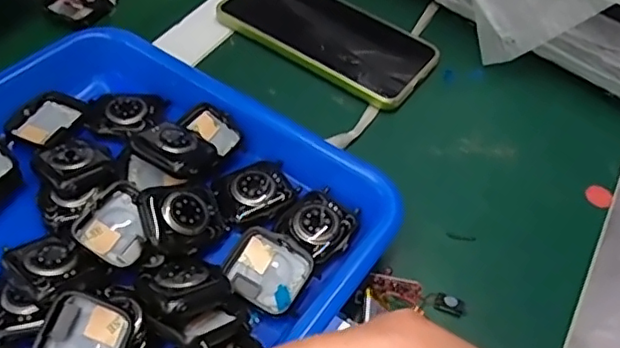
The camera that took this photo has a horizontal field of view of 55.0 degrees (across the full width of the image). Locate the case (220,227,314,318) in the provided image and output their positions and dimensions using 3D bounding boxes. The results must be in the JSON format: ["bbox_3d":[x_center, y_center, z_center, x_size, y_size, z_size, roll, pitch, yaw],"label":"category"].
[{"bbox_3d":[-0.022,0.048,0.301,0.041,0.010,0.037,26,53,15],"label":"case"}]

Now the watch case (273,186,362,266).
[{"bbox_3d":[0.005,0.027,0.321,0.037,0.006,0.041,34,55,20],"label":"watch case"}]

